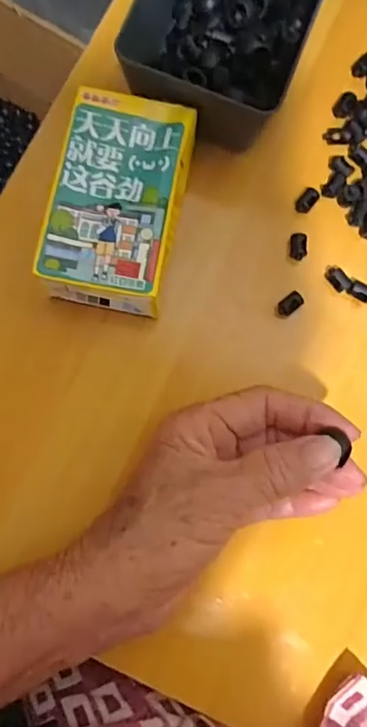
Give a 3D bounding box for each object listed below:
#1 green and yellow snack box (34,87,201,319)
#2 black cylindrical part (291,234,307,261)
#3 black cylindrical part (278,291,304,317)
[{"bbox_3d":[-0.034,-0.085,0.285,0.065,0.044,0.108,12,81,-1],"label":"green and yellow snack box"},{"bbox_3d":[0.066,-0.068,0.306,0.009,0.009,0.016,4,83,-3],"label":"black cylindrical part"},{"bbox_3d":[0.061,-0.034,0.301,0.014,0.009,0.009,-38,87,-7],"label":"black cylindrical part"}]

